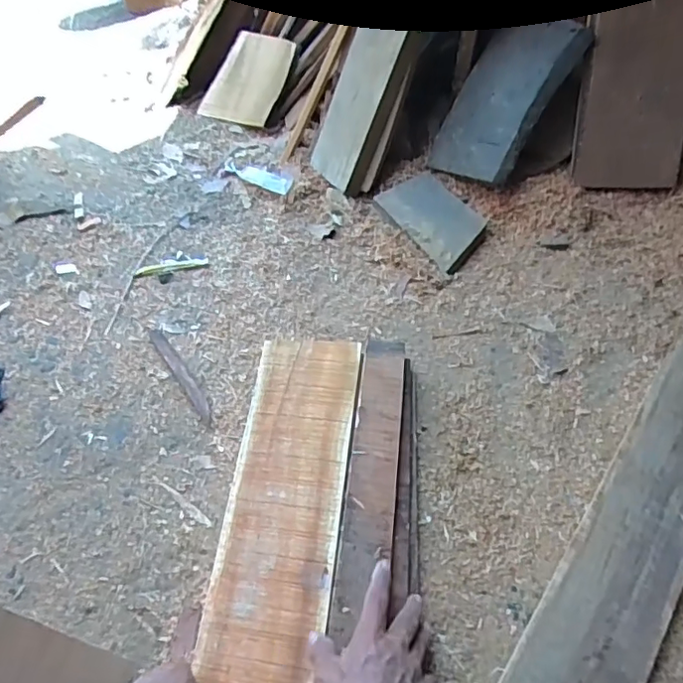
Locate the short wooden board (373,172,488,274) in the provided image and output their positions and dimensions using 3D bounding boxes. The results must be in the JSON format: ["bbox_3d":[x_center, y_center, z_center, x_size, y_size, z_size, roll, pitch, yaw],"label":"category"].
[{"bbox_3d":[0.175,-0.227,1.056,0.143,0.024,0.227,-28,51,-17],"label":"short wooden board"}]

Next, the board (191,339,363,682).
[{"bbox_3d":[-0.071,0.237,0.609,0.131,0.010,0.618,2,49,6],"label":"board"}]

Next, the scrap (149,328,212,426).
[{"bbox_3d":[-0.243,0.045,0.861,0.022,0.004,0.223,-29,51,-18],"label":"scrap"}]

